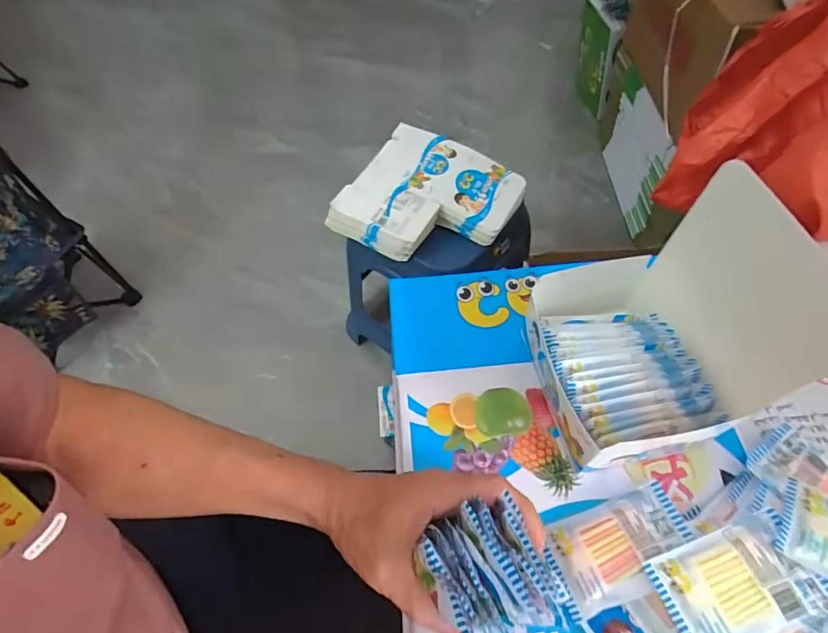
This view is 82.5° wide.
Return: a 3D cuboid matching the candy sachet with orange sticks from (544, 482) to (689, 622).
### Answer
[{"bbox_3d":[0.151,0.169,0.345,0.100,0.016,0.062,-17,58,-8],"label":"candy sachet with orange sticks"}]

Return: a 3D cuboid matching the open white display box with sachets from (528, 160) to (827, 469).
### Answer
[{"bbox_3d":[0.173,0.016,0.356,0.132,0.165,0.147,-11,58,-4],"label":"open white display box with sachets"}]

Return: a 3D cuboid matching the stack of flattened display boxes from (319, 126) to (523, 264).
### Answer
[{"bbox_3d":[0.030,-0.205,0.821,0.264,0.068,0.251,25,62,17],"label":"stack of flattened display boxes"}]

